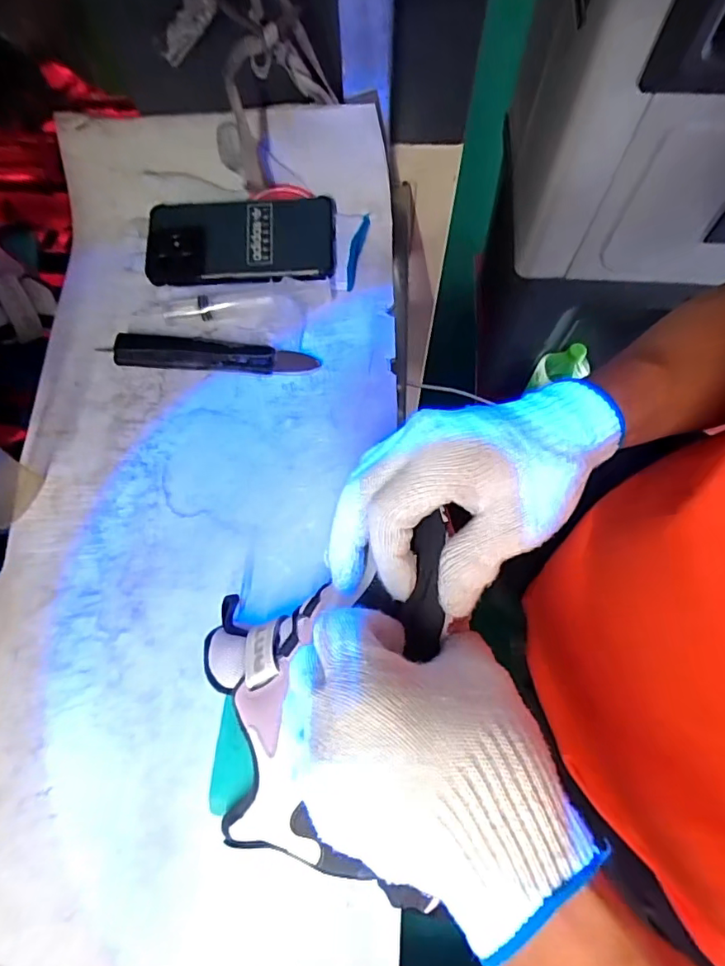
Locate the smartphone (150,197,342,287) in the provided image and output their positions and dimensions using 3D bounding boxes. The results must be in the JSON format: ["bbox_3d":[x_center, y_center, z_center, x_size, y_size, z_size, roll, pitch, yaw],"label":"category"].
[{"bbox_3d":[-0.106,-0.215,0.460,0.162,0.014,0.081,-1,69,-1],"label":"smartphone"}]

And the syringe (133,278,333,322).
[{"bbox_3d":[-0.105,-0.153,0.448,0.159,0.020,0.022,-9,70,-4],"label":"syringe"}]

